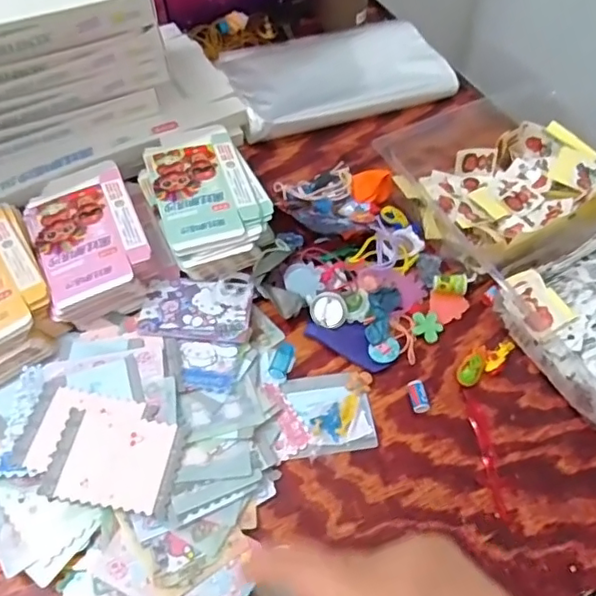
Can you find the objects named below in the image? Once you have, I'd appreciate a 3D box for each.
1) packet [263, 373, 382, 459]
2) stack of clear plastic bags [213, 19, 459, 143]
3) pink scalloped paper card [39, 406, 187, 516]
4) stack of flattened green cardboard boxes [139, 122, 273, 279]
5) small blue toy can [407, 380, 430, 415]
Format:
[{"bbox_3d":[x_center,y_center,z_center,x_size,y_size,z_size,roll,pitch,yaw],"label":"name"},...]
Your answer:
[{"bbox_3d":[0.020,0.086,0.439,0.076,0.009,0.062,-8,56,-6],"label":"packet"},{"bbox_3d":[0.043,-0.261,0.666,0.247,0.031,0.147,-18,57,-12],"label":"stack of clear plastic bags"},{"bbox_3d":[-0.125,0.111,0.402,0.083,0.006,0.063,7,56,5],"label":"pink scalloped paper card"},{"bbox_3d":[-0.086,-0.095,0.537,0.097,0.031,0.155,-22,58,-15],"label":"stack of flattened green cardboard boxes"},{"bbox_3d":[0.093,0.075,0.447,0.013,0.010,0.026,-8,56,-6],"label":"small blue toy can"}]

